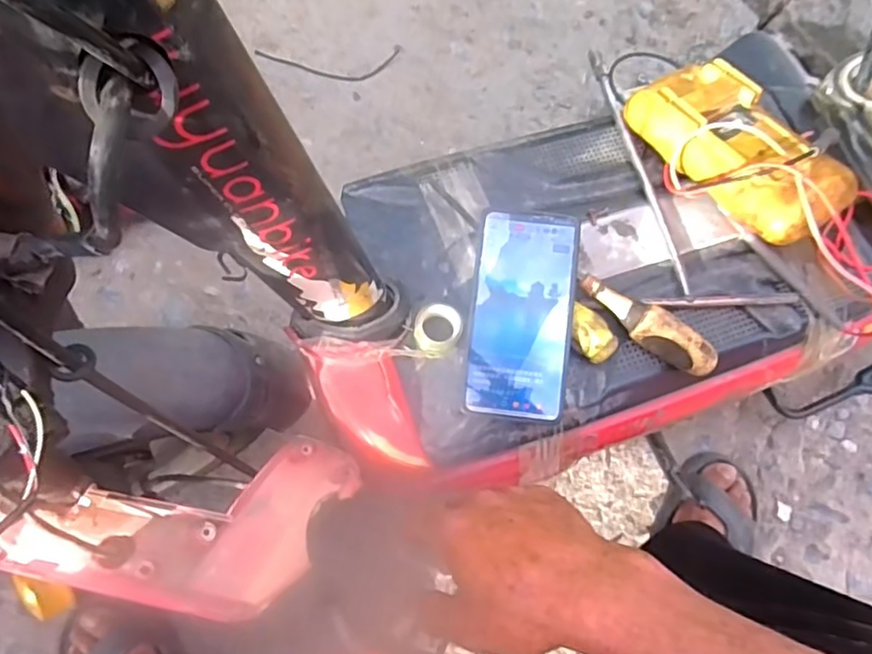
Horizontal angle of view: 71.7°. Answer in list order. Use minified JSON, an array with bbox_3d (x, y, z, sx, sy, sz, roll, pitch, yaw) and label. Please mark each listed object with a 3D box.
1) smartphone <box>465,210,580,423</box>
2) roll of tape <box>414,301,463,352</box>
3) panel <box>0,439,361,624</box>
[{"bbox_3d":[0.065,-0.010,0.456,0.073,0.009,0.155,7,82,0],"label":"smartphone"},{"bbox_3d":[0.001,0.001,0.466,0.035,0.017,0.036,14,69,3],"label":"roll of tape"},{"bbox_3d":[-0.178,0.147,0.422,0.263,0.067,0.116,7,64,-38],"label":"panel"}]

